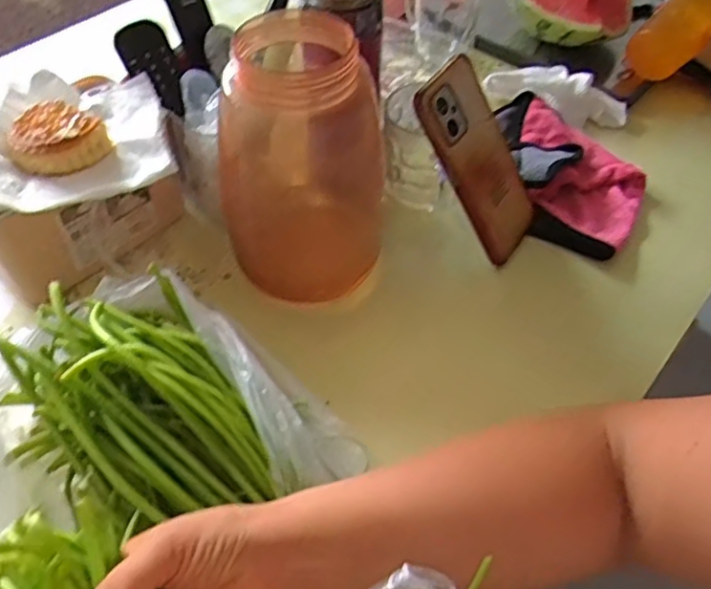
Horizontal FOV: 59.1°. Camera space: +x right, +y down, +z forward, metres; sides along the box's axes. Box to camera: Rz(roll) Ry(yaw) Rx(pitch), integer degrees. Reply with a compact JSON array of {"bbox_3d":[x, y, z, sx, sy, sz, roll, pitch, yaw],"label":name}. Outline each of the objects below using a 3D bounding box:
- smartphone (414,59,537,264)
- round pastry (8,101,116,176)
[{"bbox_3d":[0.103,-0.108,0.509,0.014,0.161,0.073,3,49,48],"label":"smartphone"},{"bbox_3d":[-0.218,-0.117,0.458,0.065,0.026,0.064,1,52,-1],"label":"round pastry"}]

